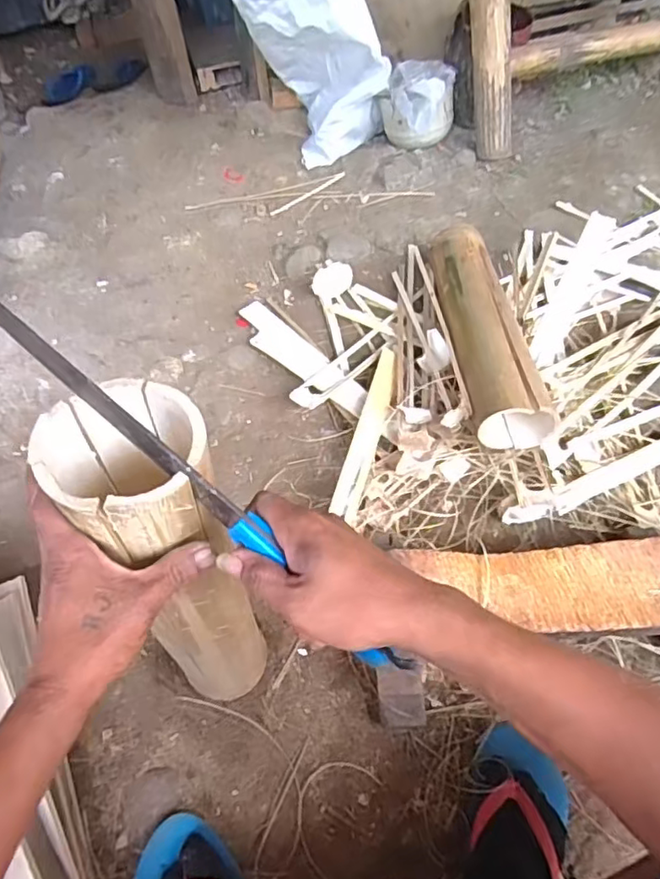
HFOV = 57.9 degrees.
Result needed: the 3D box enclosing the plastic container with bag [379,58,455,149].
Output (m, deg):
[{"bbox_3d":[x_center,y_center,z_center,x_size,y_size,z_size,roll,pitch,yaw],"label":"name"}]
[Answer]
[{"bbox_3d":[0.194,-0.741,1.357,0.169,0.170,0.134,7,54,8],"label":"plastic container with bag"}]

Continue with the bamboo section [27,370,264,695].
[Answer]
[{"bbox_3d":[-0.125,0.138,0.544,0.096,0.435,0.102,-34,57,-22],"label":"bamboo section"}]

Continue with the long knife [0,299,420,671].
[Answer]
[{"bbox_3d":[-0.109,0.005,0.365,0.388,0.019,0.018,42,63,2],"label":"long knife"}]

